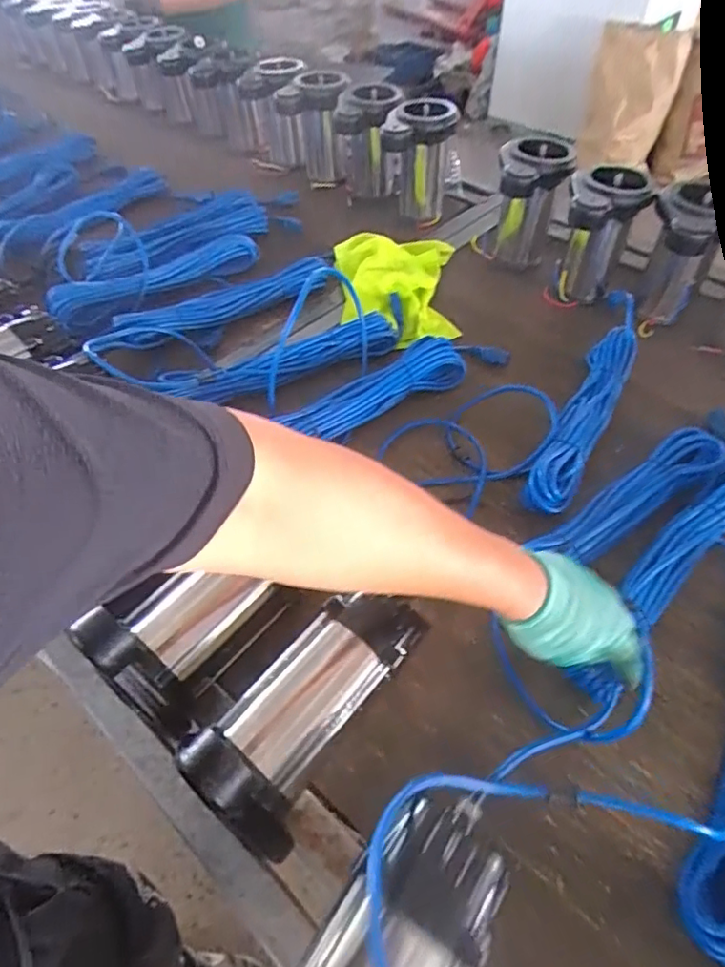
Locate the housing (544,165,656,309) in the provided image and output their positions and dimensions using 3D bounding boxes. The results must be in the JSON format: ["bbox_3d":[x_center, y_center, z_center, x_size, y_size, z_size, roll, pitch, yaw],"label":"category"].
[{"bbox_3d":[0.367,-0.380,0.872,0.111,0.182,0.129,22,56,17],"label":"housing"}]

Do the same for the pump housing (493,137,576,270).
[{"bbox_3d":[0.274,-0.452,0.931,0.116,0.198,0.095,13,54,12],"label":"pump housing"}]

